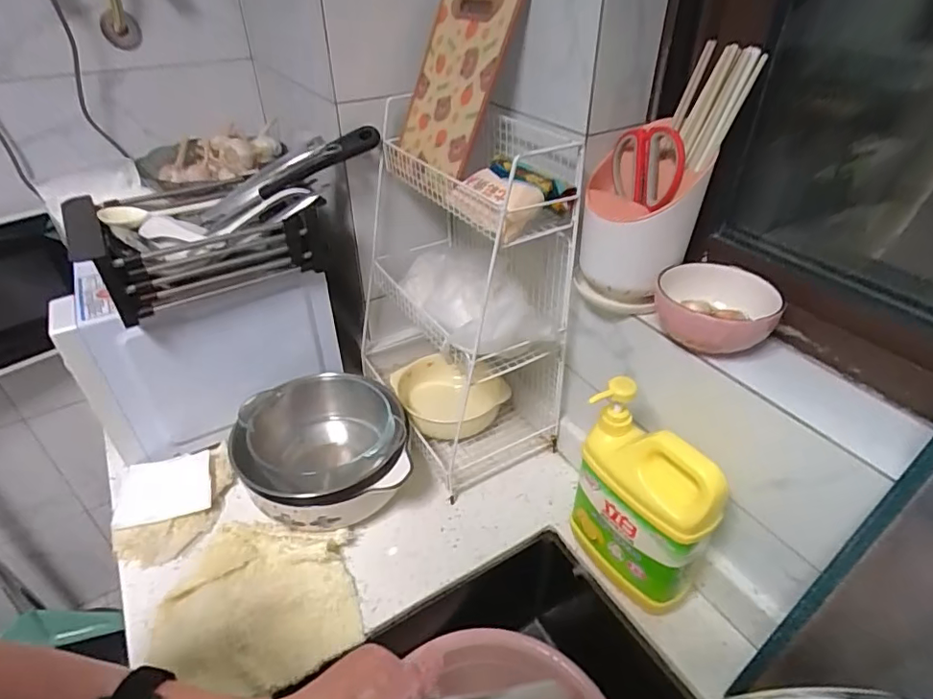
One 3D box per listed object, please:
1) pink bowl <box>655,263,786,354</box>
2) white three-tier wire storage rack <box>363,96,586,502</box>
[{"bbox_3d":[0.244,-0.039,0.532,0.110,0.049,0.099,13,39,15],"label":"pink bowl"},{"bbox_3d":[-0.028,-0.086,0.751,0.188,0.430,0.345,-21,42,-26],"label":"white three-tier wire storage rack"}]

